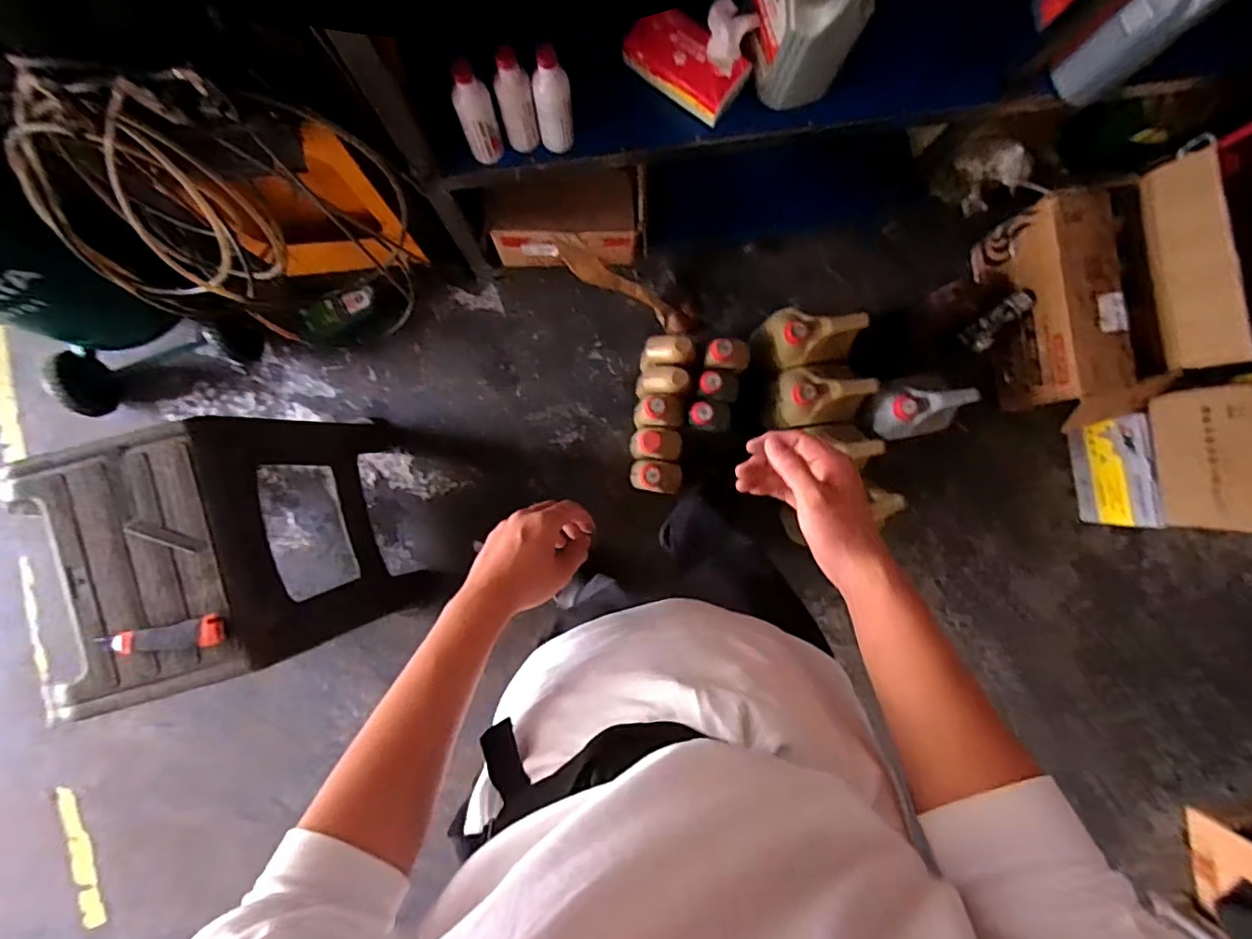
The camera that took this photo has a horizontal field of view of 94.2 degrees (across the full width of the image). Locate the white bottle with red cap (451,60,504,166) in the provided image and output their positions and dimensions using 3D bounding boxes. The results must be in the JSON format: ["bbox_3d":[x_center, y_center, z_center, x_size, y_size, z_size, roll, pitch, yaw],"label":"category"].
[{"bbox_3d":[-0.214,-0.508,0.840,0.046,0.175,0.043,0,90,-2],"label":"white bottle with red cap"}]

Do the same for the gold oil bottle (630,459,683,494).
[{"bbox_3d":[0.065,0.014,1.268,0.100,0.200,0.064,6,89,-3],"label":"gold oil bottle"}]

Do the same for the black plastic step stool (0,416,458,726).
[{"bbox_3d":[-0.653,0.112,1.049,0.310,0.579,0.387,-12,90,-2],"label":"black plastic step stool"}]

